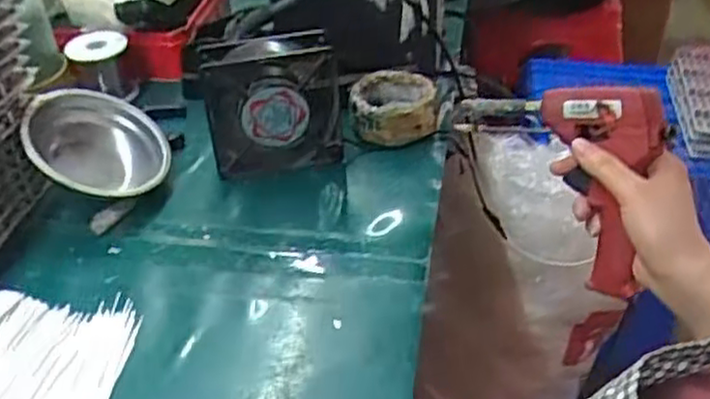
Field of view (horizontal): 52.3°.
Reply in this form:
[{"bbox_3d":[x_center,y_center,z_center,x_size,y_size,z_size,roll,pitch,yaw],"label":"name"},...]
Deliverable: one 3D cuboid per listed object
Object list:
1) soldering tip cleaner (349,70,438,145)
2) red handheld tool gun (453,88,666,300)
[{"bbox_3d":[0.039,-0.096,0.758,0.087,0.046,0.094,-5,38,-4],"label":"soldering tip cleaner"},{"bbox_3d":[0.175,-0.036,0.545,0.040,0.131,0.195,-7,53,-42],"label":"red handheld tool gun"}]

